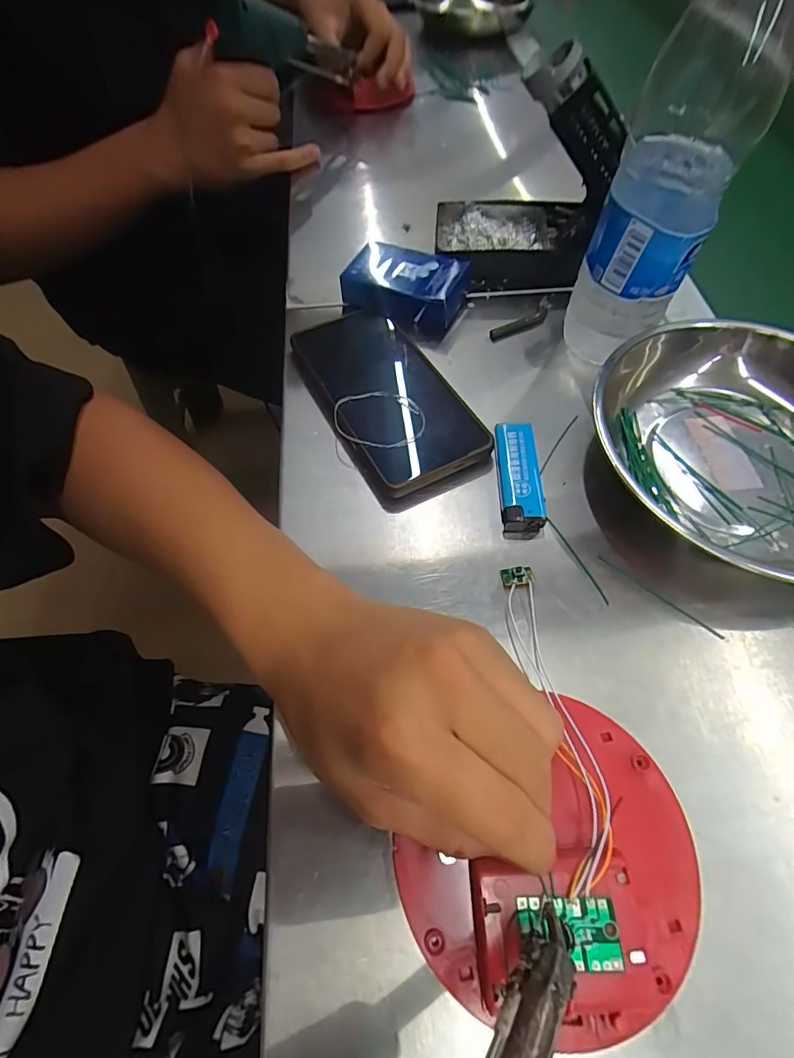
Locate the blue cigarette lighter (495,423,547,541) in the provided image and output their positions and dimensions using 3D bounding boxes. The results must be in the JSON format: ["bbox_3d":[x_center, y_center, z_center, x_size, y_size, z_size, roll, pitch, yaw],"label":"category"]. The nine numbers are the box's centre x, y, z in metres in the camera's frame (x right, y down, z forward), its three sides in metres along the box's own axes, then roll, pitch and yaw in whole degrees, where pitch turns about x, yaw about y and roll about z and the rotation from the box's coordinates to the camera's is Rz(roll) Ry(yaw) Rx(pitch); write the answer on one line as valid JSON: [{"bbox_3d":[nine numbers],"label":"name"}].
[{"bbox_3d":[0.073,-0.031,0.292,0.024,0.017,0.072,0,60,1],"label":"blue cigarette lighter"}]

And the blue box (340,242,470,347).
[{"bbox_3d":[0.002,-0.189,0.371,0.088,0.030,0.063,15,62,9],"label":"blue box"}]

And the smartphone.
[{"bbox_3d":[-0.010,-0.093,0.329,0.082,0.017,0.166,-24,63,-13],"label":"smartphone"}]

